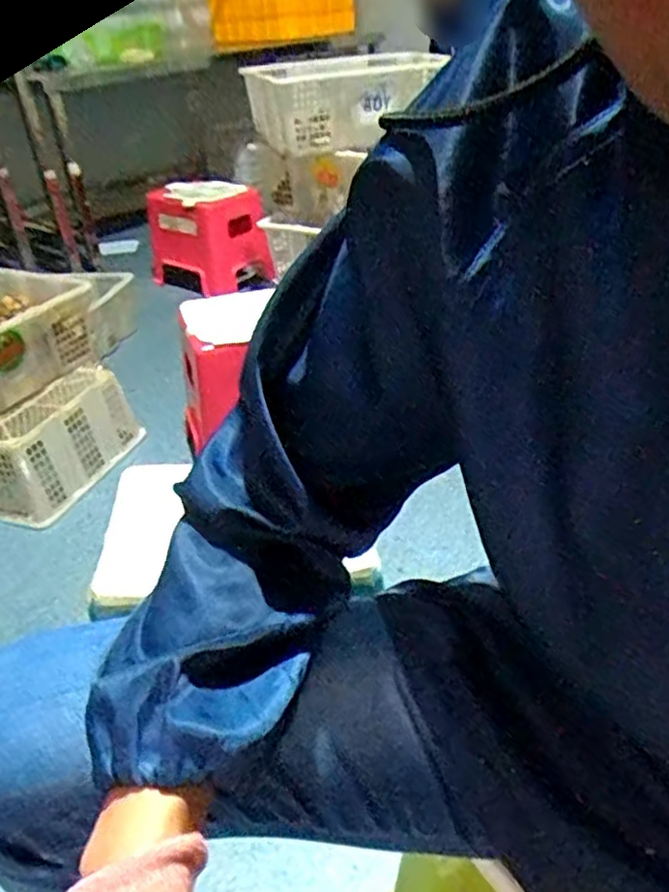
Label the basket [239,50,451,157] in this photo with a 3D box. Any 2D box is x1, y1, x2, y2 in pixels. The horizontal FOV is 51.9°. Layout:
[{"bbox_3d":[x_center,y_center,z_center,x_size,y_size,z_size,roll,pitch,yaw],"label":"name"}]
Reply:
[{"bbox_3d":[0.030,-0.835,1.663,0.421,0.174,0.248,-16,35,-15],"label":"basket"}]

